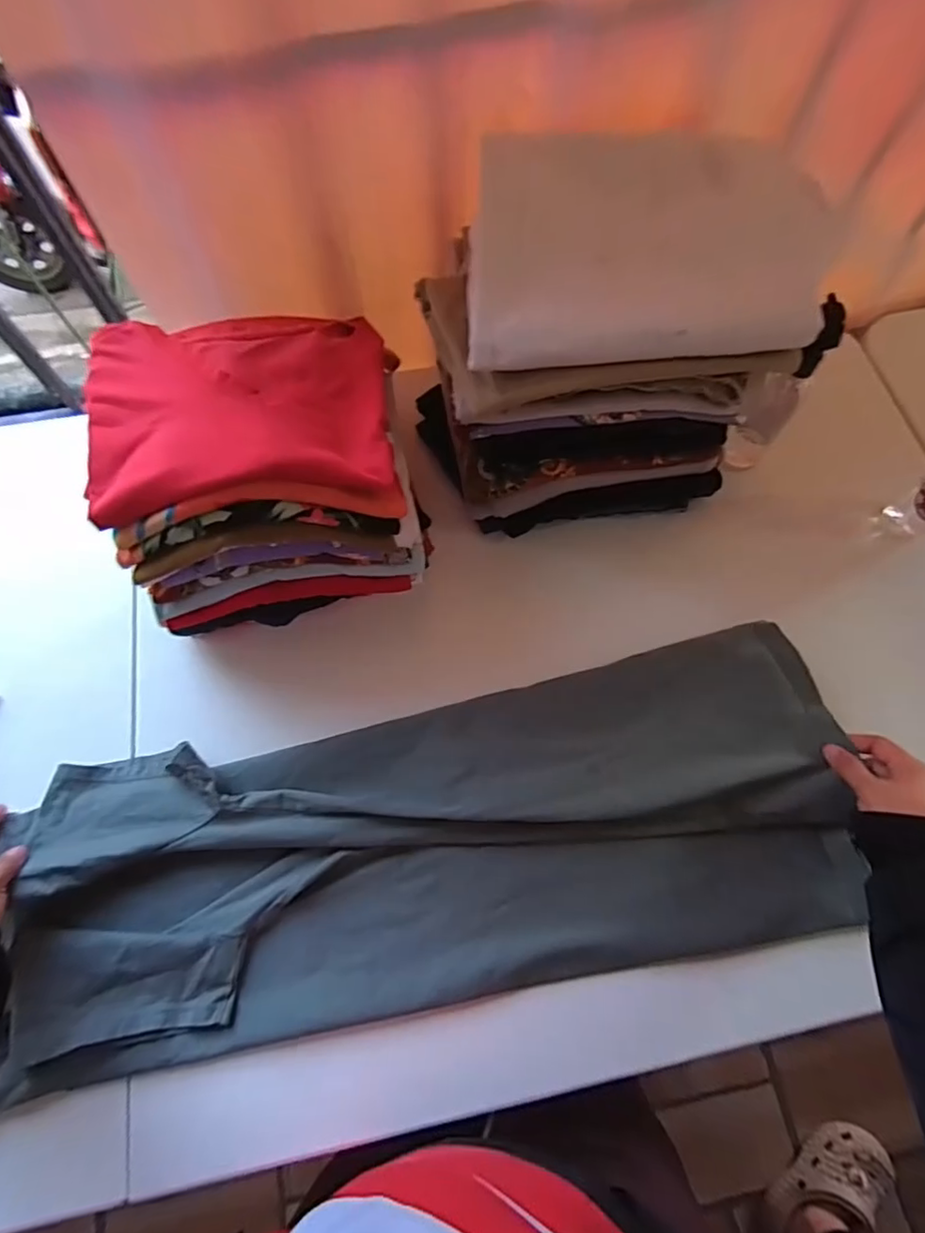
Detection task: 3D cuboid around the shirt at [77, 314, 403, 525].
[{"bbox_3d":[-0.172,-0.164,0.446,0.222,0.050,0.180,-8,69,-5],"label":"shirt"}]

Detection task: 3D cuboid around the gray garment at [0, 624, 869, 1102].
[{"bbox_3d":[-0.014,0.198,0.501,0.690,0.044,0.254,-10,69,-4],"label":"gray garment"}]

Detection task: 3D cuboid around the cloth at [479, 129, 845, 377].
[{"bbox_3d":[0.144,-0.295,0.459,0.270,0.057,0.191,1,69,-2],"label":"cloth"}]

